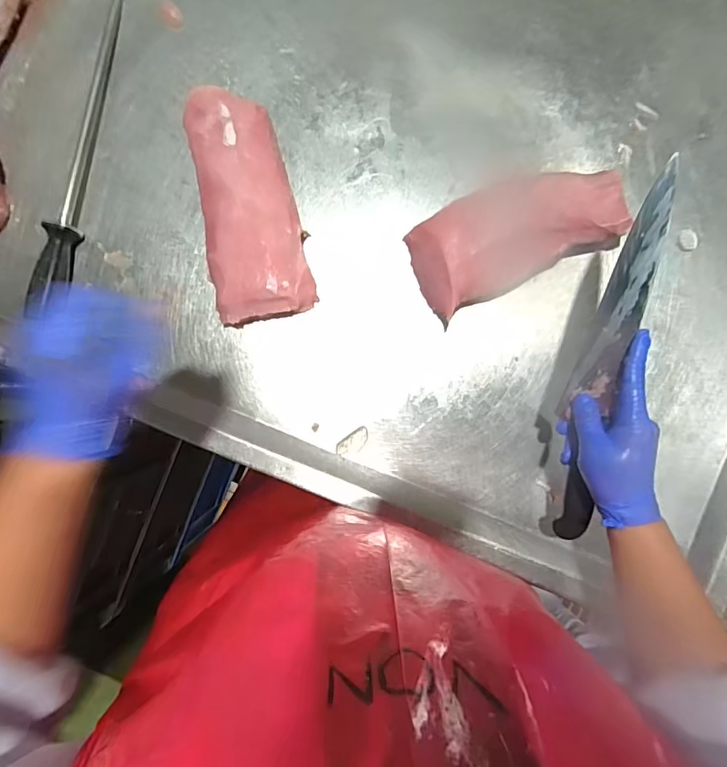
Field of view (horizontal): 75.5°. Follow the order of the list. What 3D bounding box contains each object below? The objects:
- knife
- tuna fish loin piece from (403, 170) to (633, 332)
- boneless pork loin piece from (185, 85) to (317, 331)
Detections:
[{"bbox_3d":[0.226,-0.014,0.445,0.043,0.025,0.349,9,106,5],"label":"knife"},{"bbox_3d":[0.166,-0.170,0.523,0.226,0.054,0.115,-26,87,4],"label":"tuna fish loin piece"},{"bbox_3d":[-0.135,-0.203,0.547,0.108,0.054,0.253,-12,89,5],"label":"boneless pork loin piece"}]

